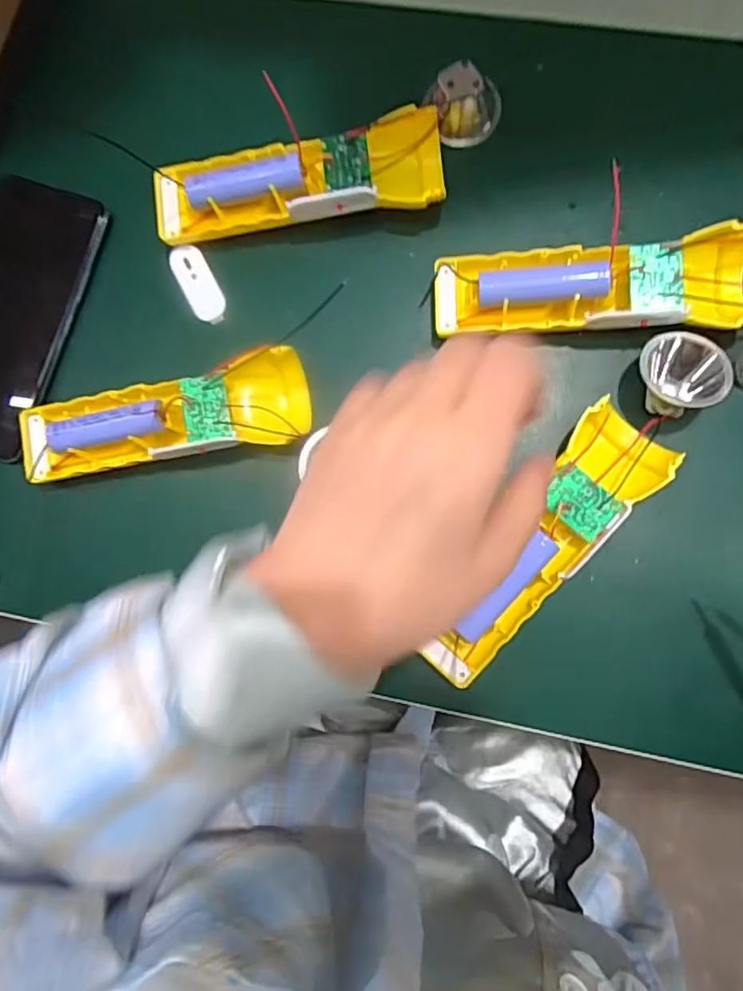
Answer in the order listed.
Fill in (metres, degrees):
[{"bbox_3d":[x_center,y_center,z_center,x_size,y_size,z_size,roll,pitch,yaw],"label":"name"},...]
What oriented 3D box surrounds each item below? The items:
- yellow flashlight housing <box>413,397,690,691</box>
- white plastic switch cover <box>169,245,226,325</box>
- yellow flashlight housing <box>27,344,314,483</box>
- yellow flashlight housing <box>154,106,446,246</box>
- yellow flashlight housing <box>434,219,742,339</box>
[{"bbox_3d":[0.085,0.025,0.314,0.050,0.030,0.160,43,89,7],"label":"yellow flashlight housing"},{"bbox_3d":[-0.101,-0.125,0.356,0.020,0.006,0.049,-26,83,2],"label":"white plastic switch cover"},{"bbox_3d":[-0.117,-0.044,0.337,0.162,0.036,0.048,-8,84,4],"label":"yellow flashlight housing"},{"bbox_3d":[-0.041,-0.178,0.342,0.163,0.029,0.049,-3,85,4],"label":"yellow flashlight housing"},{"bbox_3d":[0.117,-0.111,0.322,0.162,0.032,0.048,0,85,4],"label":"yellow flashlight housing"}]

